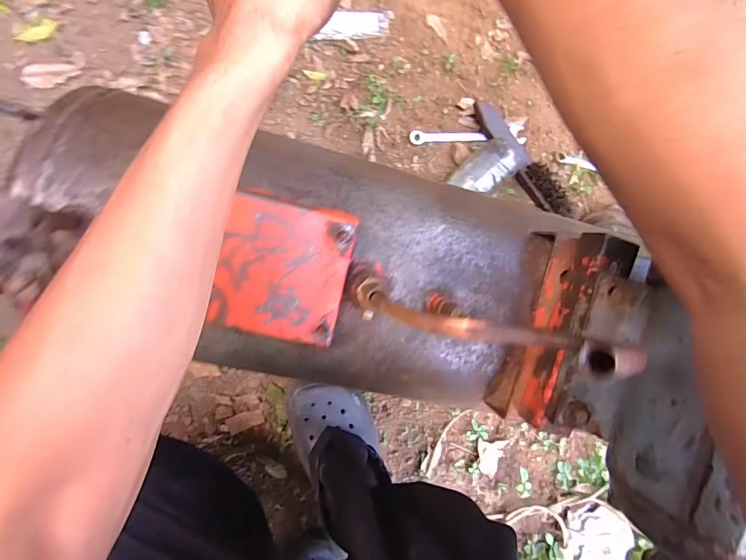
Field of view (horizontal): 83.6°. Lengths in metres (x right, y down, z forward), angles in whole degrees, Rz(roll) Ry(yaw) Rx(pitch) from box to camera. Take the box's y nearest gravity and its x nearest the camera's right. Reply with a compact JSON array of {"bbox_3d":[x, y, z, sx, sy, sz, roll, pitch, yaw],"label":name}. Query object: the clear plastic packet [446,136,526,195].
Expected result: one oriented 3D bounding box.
[{"bbox_3d":[0.170,-0.167,0.629,0.098,0.059,0.057,-40,102,-7],"label":"clear plastic packet"}]

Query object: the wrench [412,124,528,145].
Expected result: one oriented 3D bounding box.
[{"bbox_3d":[0.146,-0.223,0.643,0.178,0.013,0.026,-3,96,-13],"label":"wrench"}]

